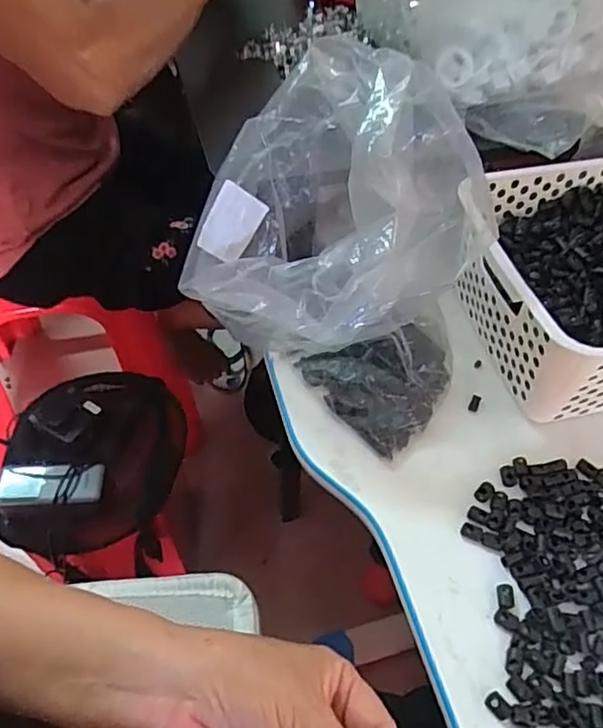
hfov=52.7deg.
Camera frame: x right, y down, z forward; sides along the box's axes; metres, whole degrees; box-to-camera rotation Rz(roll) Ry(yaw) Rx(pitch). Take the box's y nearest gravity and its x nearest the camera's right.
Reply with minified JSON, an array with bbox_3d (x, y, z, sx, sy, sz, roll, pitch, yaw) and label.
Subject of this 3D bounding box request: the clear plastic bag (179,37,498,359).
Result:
[{"bbox_3d":[0.019,-0.119,0.448,0.203,0.158,0.184,33,59,25],"label":"clear plastic bag"}]

